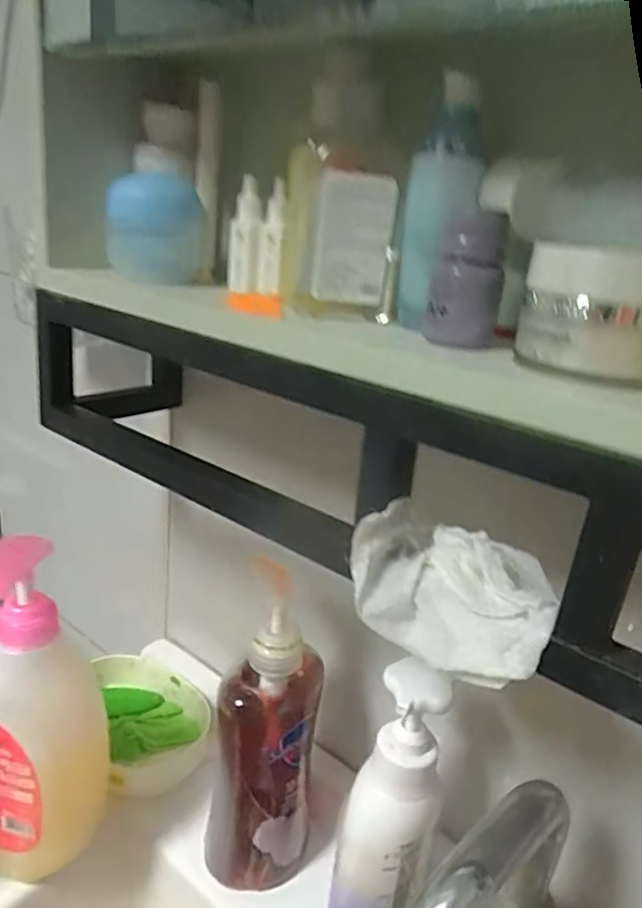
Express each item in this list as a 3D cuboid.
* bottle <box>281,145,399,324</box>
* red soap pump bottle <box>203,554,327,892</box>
[{"bbox_3d":[0.009,-0.121,0.357,0.054,0.080,0.065,2,21,-10],"label":"bottle"},{"bbox_3d":[-0.036,0.187,0.439,0.067,0.229,0.063,6,20,-1],"label":"red soap pump bottle"}]

